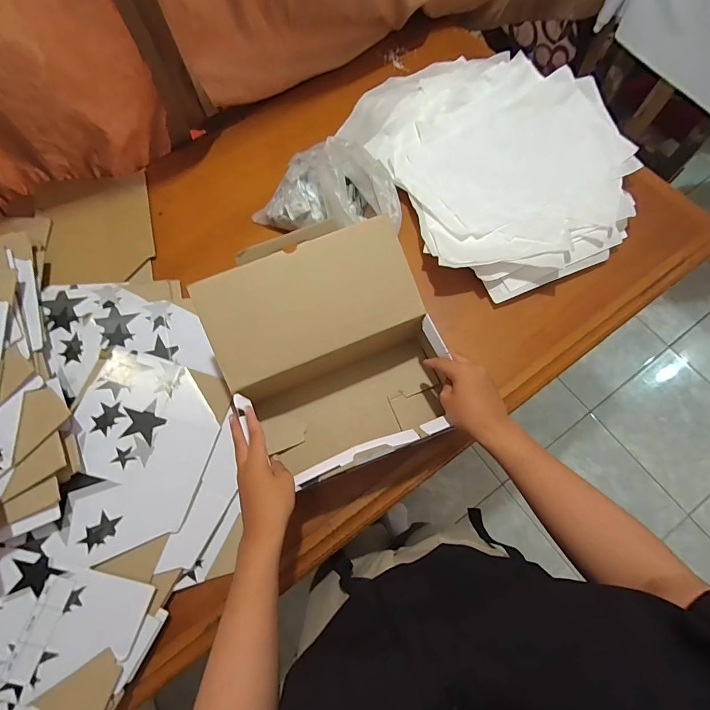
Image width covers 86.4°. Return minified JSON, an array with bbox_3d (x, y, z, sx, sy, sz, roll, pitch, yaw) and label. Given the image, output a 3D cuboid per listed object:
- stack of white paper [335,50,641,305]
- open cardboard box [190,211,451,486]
[{"bbox_3d":[0.252,-0.364,0.689,0.426,0.057,0.518,-25,71,-7],"label":"stack of white paper"},{"bbox_3d":[-0.030,0.001,0.525,0.271,0.177,0.281,-24,71,-6],"label":"open cardboard box"}]

